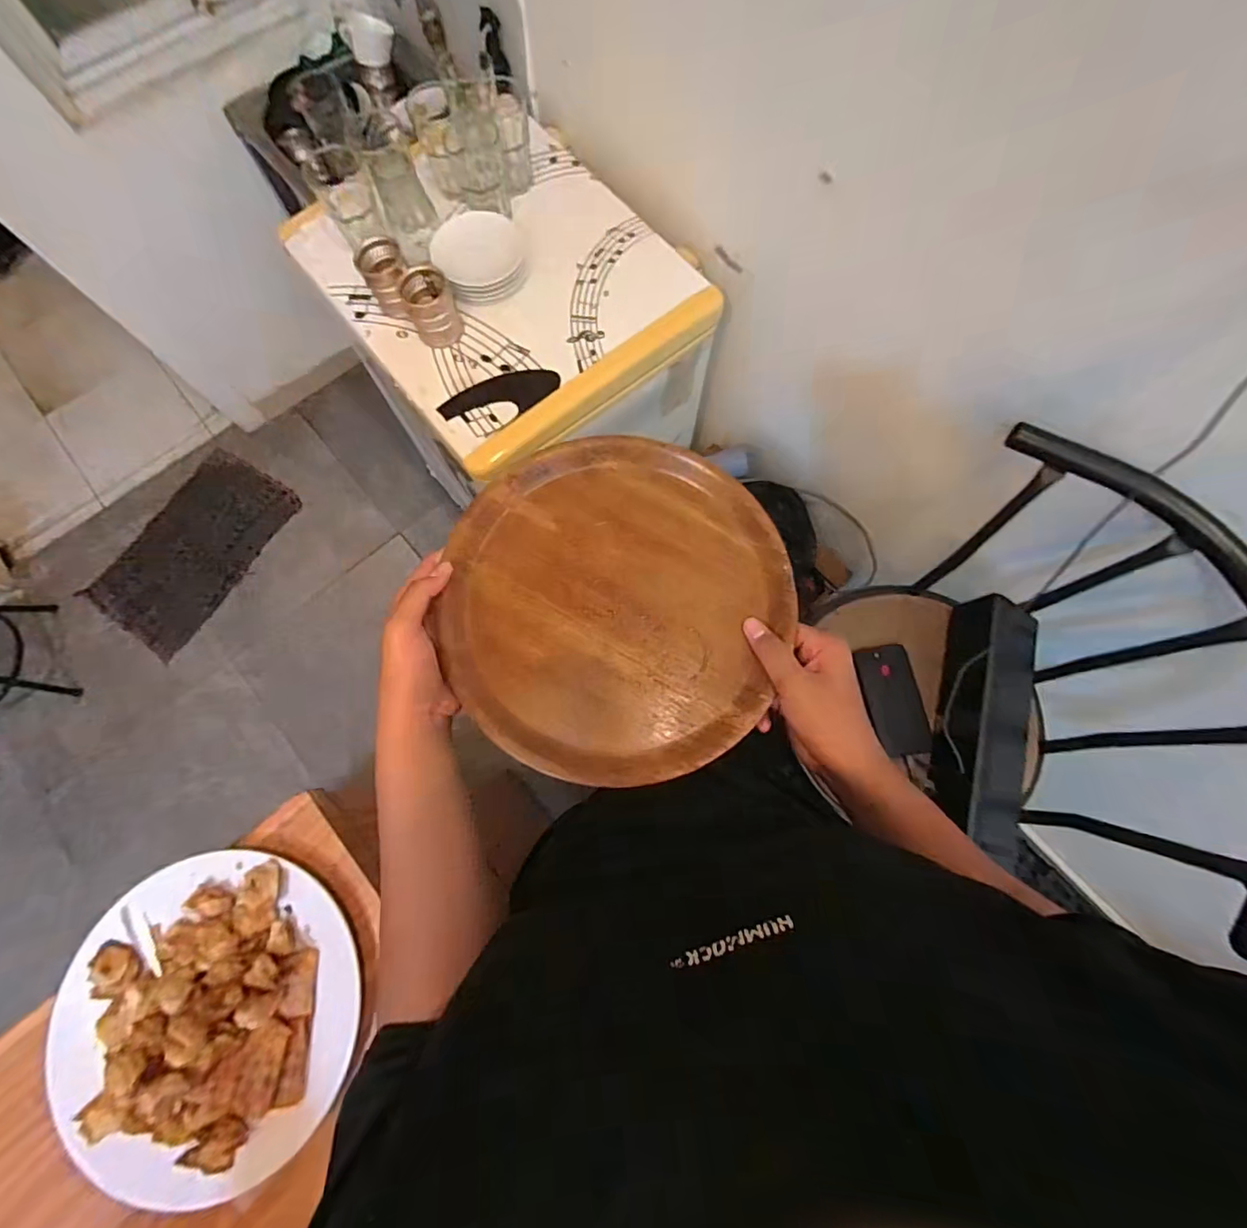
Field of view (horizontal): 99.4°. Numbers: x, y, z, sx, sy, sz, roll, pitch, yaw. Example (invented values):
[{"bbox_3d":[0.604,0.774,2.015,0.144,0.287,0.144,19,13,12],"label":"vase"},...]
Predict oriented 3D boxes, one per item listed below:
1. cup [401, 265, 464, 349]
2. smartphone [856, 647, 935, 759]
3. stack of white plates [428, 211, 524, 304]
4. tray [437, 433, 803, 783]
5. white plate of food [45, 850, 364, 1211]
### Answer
[{"bbox_3d":[-0.296,-0.477,0.832,0.070,0.085,0.082,-20,76,-6],"label":"cup"},{"bbox_3d":[0.392,0.124,0.764,0.072,0.008,0.154,-11,74,3],"label":"smartphone"},{"bbox_3d":[-0.231,-0.577,0.851,0.147,0.051,0.130,-13,75,-4],"label":"stack of white plates"},{"bbox_3d":[-0.006,-0.012,0.446,0.276,0.021,0.282,0,75,-1],"label":"tray"},{"bbox_3d":[-0.346,0.327,0.427,0.249,0.053,0.232,0,75,-1],"label":"white plate of food"}]

